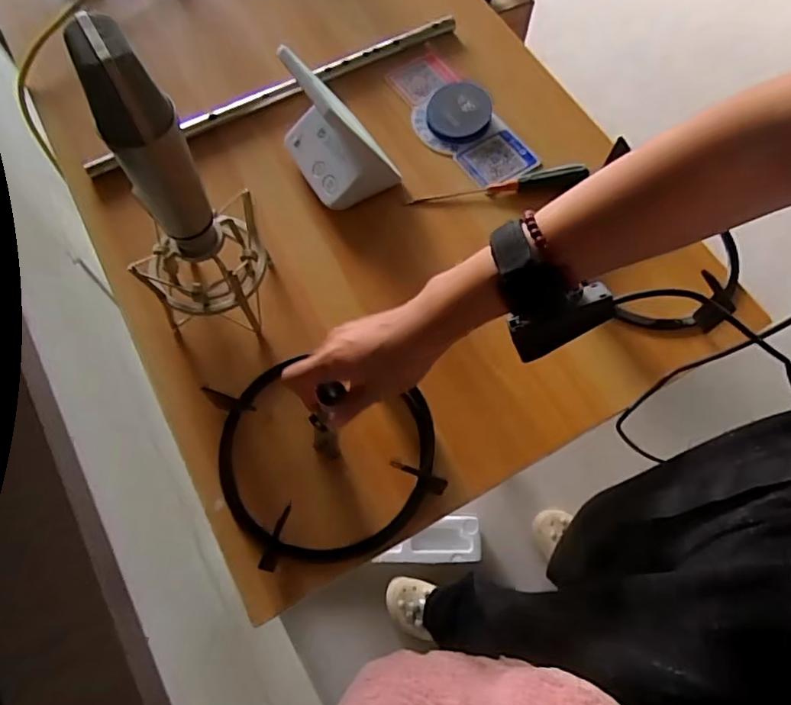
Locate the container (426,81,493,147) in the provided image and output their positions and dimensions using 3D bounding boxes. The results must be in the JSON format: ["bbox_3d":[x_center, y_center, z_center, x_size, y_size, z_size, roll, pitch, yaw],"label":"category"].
[{"bbox_3d":[0.078,-0.296,0.702,0.075,0.024,0.079,2,66,-2],"label":"container"}]

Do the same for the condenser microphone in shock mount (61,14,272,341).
[{"bbox_3d":[-0.175,-0.121,0.461,0.099,0.302,0.098,-5,67,-5],"label":"condenser microphone in shock mount"}]

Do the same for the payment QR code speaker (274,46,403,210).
[{"bbox_3d":[-0.060,-0.244,0.610,0.096,0.140,0.113,-29,70,-14],"label":"payment QR code speaker"}]

